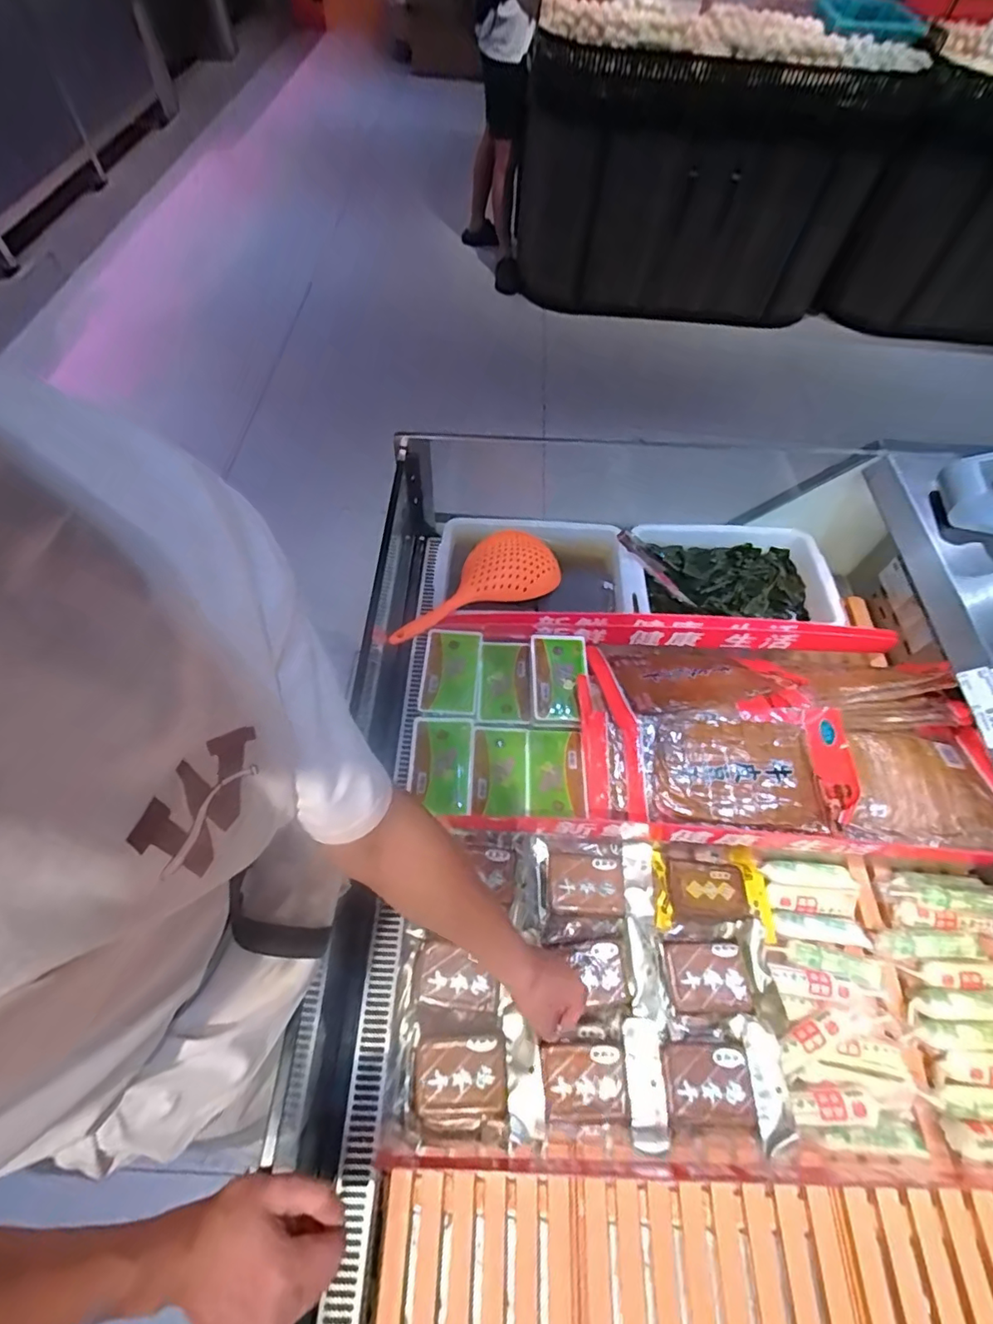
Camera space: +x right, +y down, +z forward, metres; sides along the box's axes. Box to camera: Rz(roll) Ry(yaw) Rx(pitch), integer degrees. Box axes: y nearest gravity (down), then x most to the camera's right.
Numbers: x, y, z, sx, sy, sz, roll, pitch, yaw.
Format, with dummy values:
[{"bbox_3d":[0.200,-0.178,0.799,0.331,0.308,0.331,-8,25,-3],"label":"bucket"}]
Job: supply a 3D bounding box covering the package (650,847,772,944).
[{"bbox_3d":[0.295,0.316,0.753,0.154,0.038,0.115,7,60,2],"label":"package"}]

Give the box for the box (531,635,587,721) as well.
[{"bbox_3d":[0.096,0.030,0.848,0.082,0.049,0.145,1,60,-2],"label":"box"}]

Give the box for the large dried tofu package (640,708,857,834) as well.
[{"bbox_3d":[0.348,0.150,0.752,0.267,0.026,0.164,-4,65,9],"label":"large dried tofu package"}]

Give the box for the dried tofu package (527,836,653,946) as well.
[{"bbox_3d":[0.127,0.308,0.728,0.164,0.026,0.125,4,60,0],"label":"dried tofu package"}]

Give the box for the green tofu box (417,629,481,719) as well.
[{"bbox_3d":[-0.073,0.021,0.852,0.084,0.039,0.142,4,60,0],"label":"green tofu box"}]

